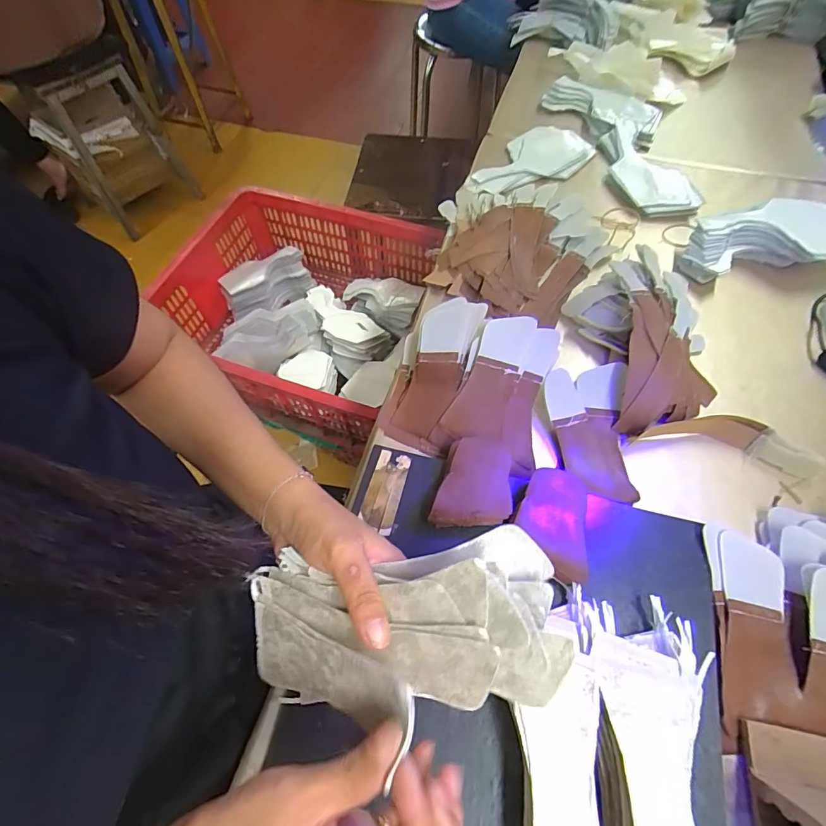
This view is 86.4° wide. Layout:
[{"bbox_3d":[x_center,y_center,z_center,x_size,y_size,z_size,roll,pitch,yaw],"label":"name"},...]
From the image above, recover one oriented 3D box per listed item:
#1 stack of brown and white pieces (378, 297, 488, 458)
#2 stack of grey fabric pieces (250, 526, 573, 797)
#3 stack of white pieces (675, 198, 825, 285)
[{"bbox_3d":[0.017,-0.047,0.464,0.078,0.058,0.163,17,63,9],"label":"stack of brown and white pieces"},{"bbox_3d":[-0.015,0.127,0.260,0.194,0.058,0.093,-12,61,17],"label":"stack of grey fabric pieces"},{"bbox_3d":[0.432,-0.213,0.542,0.199,0.054,0.086,-9,62,-5],"label":"stack of white pieces"}]

